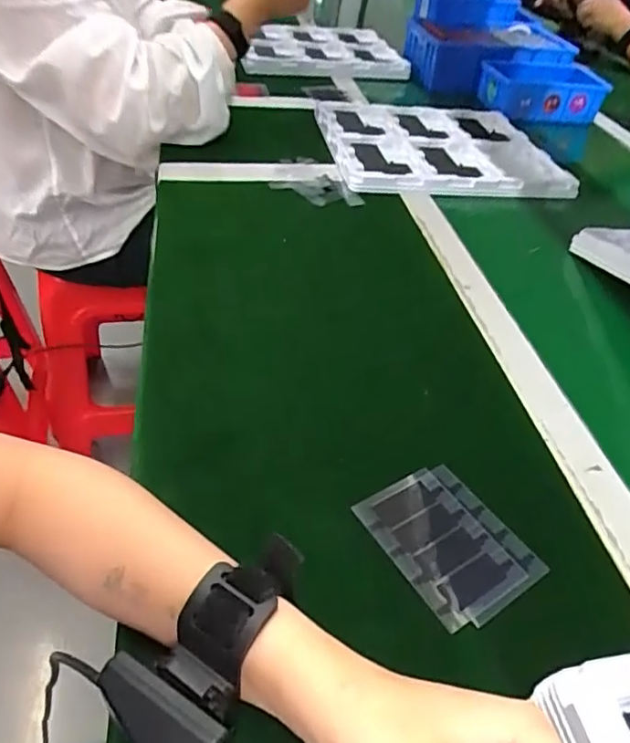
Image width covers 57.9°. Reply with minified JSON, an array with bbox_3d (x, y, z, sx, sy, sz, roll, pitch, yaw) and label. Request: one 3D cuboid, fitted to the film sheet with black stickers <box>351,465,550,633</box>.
[{"bbox_3d":[0.082,0.105,0.354,0.075,0.005,0.096,-22,50,-28],"label":"film sheet with black stickers"}]

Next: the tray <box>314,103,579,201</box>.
[{"bbox_3d":[0.174,-0.344,0.859,0.317,0.033,0.336,-1,43,-9],"label":"tray"}]

